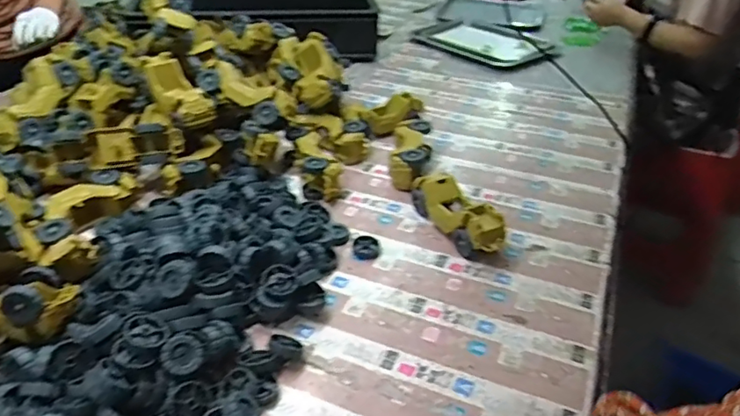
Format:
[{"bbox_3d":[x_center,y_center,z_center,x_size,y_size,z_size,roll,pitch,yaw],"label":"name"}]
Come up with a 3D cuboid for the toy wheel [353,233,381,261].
[{"bbox_3d":[-0.004,0.055,0.802,0.036,0.014,0.043,2,35,2],"label":"toy wheel"}]

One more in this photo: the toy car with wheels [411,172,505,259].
[{"bbox_3d":[0.121,0.006,0.773,0.053,0.059,0.164,-17,39,-24],"label":"toy car with wheels"}]

